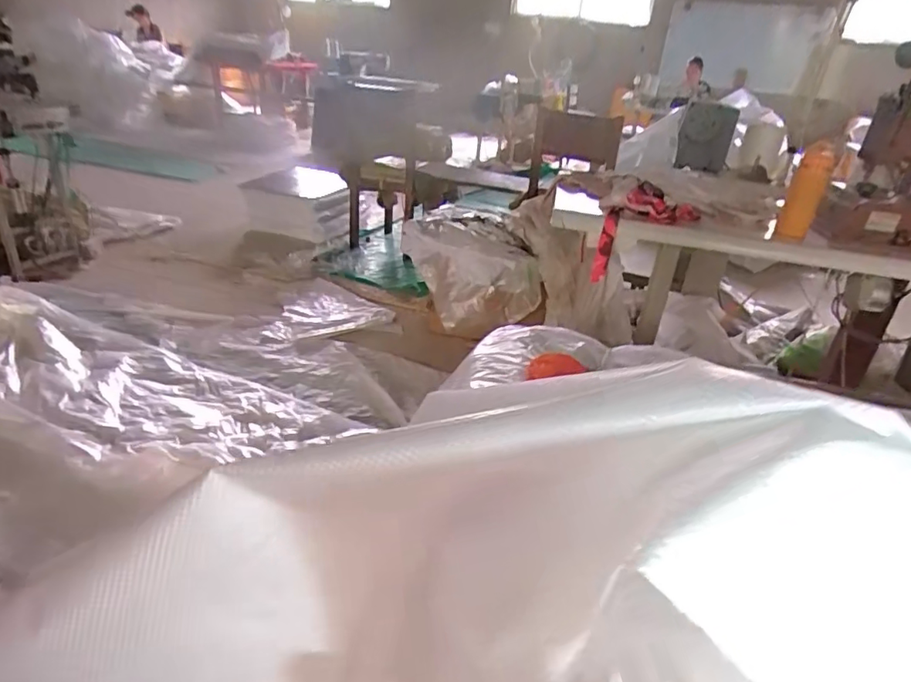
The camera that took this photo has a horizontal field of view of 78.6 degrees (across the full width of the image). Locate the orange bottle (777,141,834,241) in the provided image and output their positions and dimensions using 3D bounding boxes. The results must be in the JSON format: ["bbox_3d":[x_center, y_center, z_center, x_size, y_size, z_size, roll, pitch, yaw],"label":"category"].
[{"bbox_3d":[0.740,-0.309,1.180,0.064,0.170,0.057,18,31,24],"label":"orange bottle"}]

